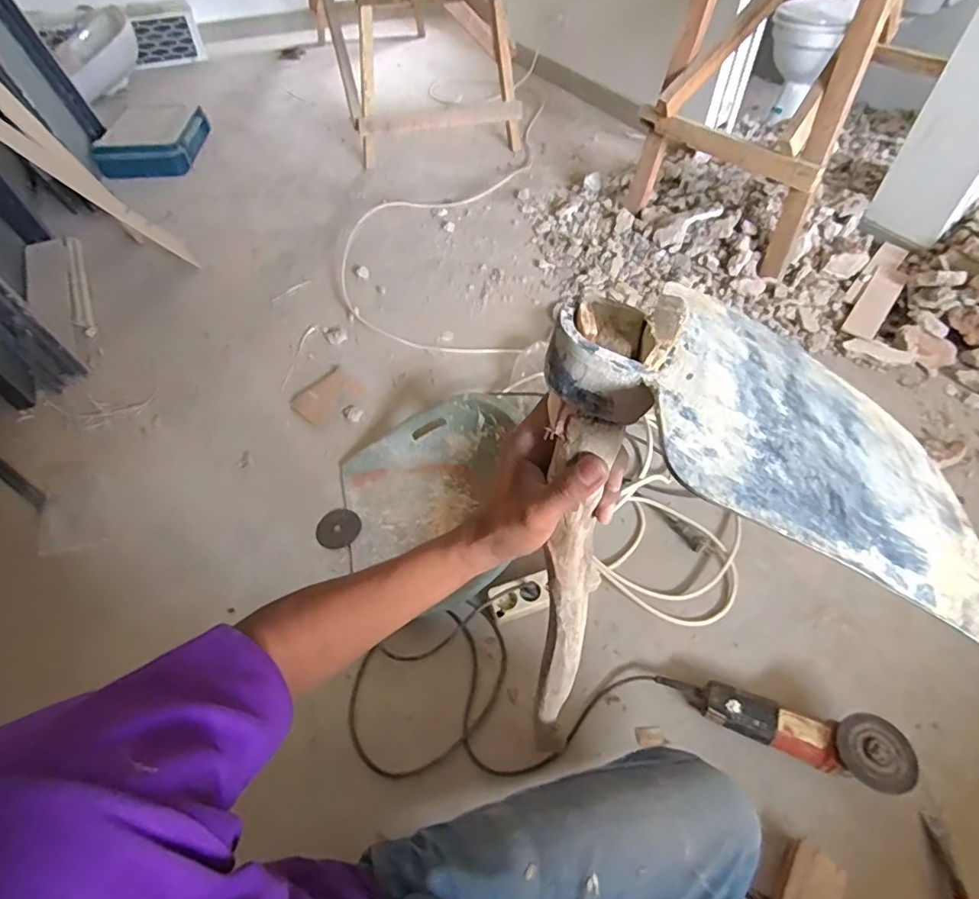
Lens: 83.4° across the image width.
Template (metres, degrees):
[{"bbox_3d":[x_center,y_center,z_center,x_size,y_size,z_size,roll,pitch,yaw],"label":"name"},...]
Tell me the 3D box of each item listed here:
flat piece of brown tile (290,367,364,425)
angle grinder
[{"bbox_3d":[-0.386,-0.129,1.329,0.111,0.008,0.171,27,58,21],"label":"flat piece of brown tile"},{"bbox_3d":[0.432,0.421,0.830,0.337,0.091,0.091,14,54,12],"label":"angle grinder"}]

